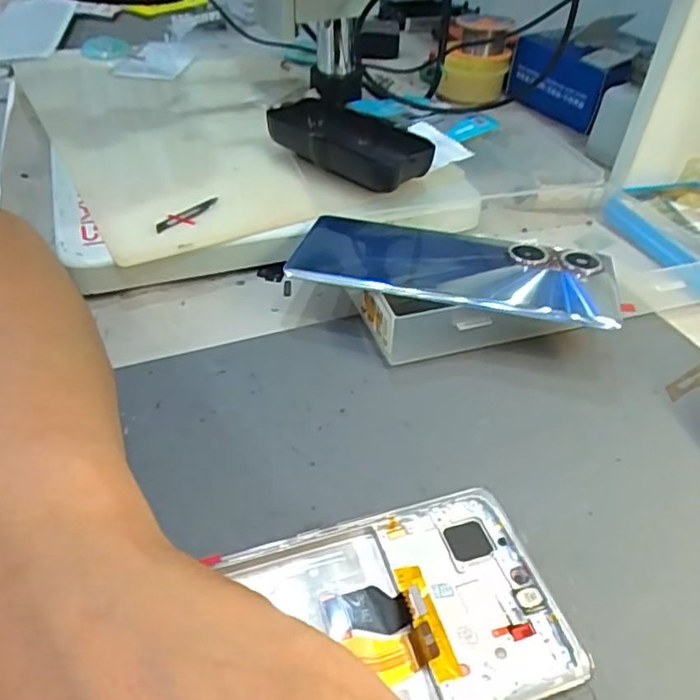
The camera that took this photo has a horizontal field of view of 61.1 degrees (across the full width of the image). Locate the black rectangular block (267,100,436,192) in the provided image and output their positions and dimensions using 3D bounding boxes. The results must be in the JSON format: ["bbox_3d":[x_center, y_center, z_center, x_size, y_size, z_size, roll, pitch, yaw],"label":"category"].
[{"bbox_3d":[0.002,-0.131,0.378,0.110,0.027,0.049,27,48,25],"label":"black rectangular block"}]

